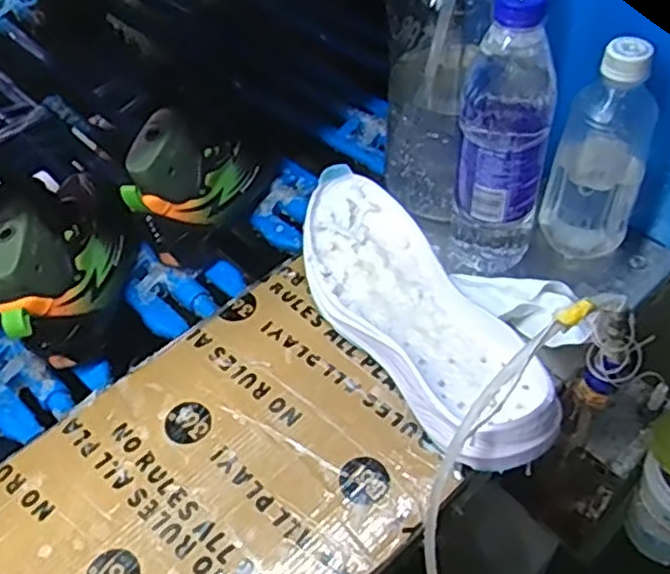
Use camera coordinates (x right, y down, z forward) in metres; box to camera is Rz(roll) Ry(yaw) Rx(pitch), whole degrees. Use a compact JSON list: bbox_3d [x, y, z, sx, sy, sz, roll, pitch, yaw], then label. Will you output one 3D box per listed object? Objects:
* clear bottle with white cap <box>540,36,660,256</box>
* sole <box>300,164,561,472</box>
[{"bbox_3d":[0.205,-0.103,0.536,0.067,0.172,0.063,21,55,21],"label":"clear bottle with white cap"},{"bbox_3d":[0.054,0.012,0.516,0.103,0.077,0.278,-24,52,-15],"label":"sole"}]

